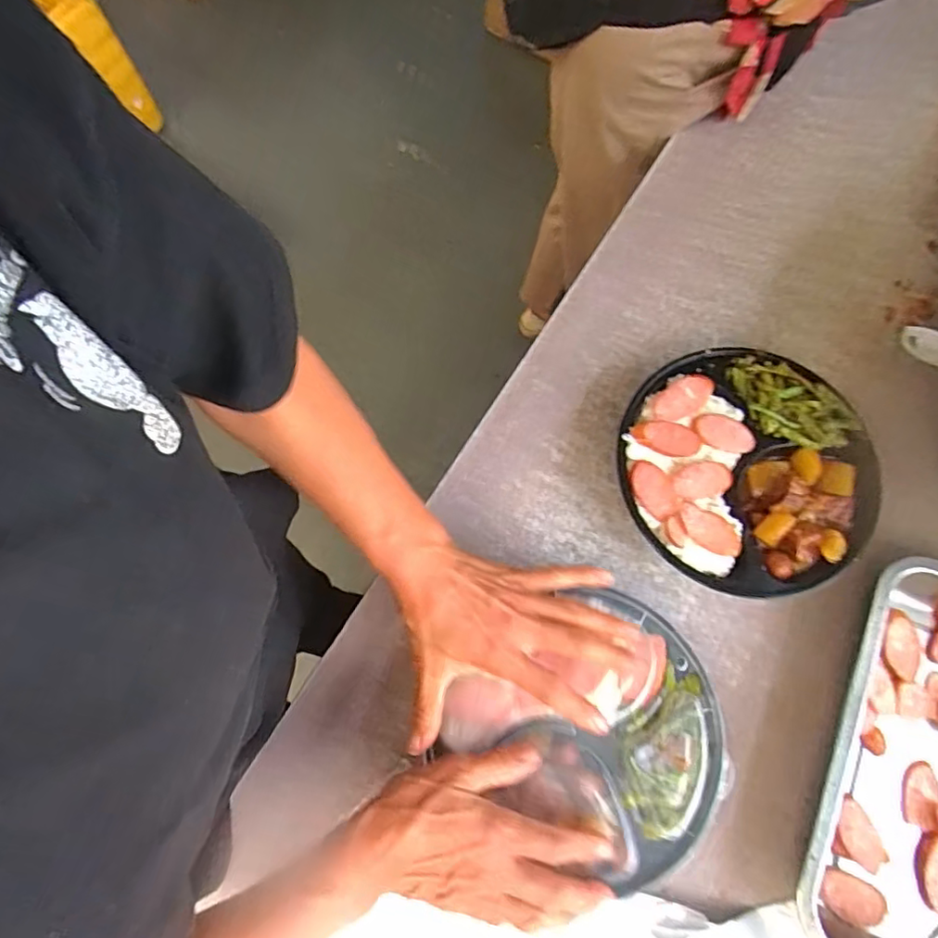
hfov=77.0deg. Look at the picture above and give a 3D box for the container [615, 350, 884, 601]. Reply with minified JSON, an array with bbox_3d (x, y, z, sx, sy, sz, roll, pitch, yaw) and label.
[{"bbox_3d":[0.235,0.004,0.508,0.205,0.051,0.203,0,72,1],"label":"container"}]

